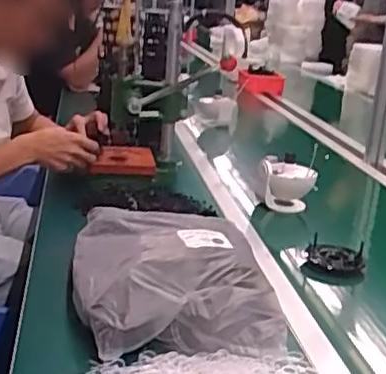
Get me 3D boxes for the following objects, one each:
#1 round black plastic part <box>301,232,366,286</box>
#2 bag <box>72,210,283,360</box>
[{"bbox_3d":[0.228,0.123,1.061,0.100,0.049,0.099,9,17,14],"label":"round black plastic part"},{"bbox_3d":[-0.034,0.117,0.905,0.256,0.086,0.347,0,20,-14],"label":"bag"}]

